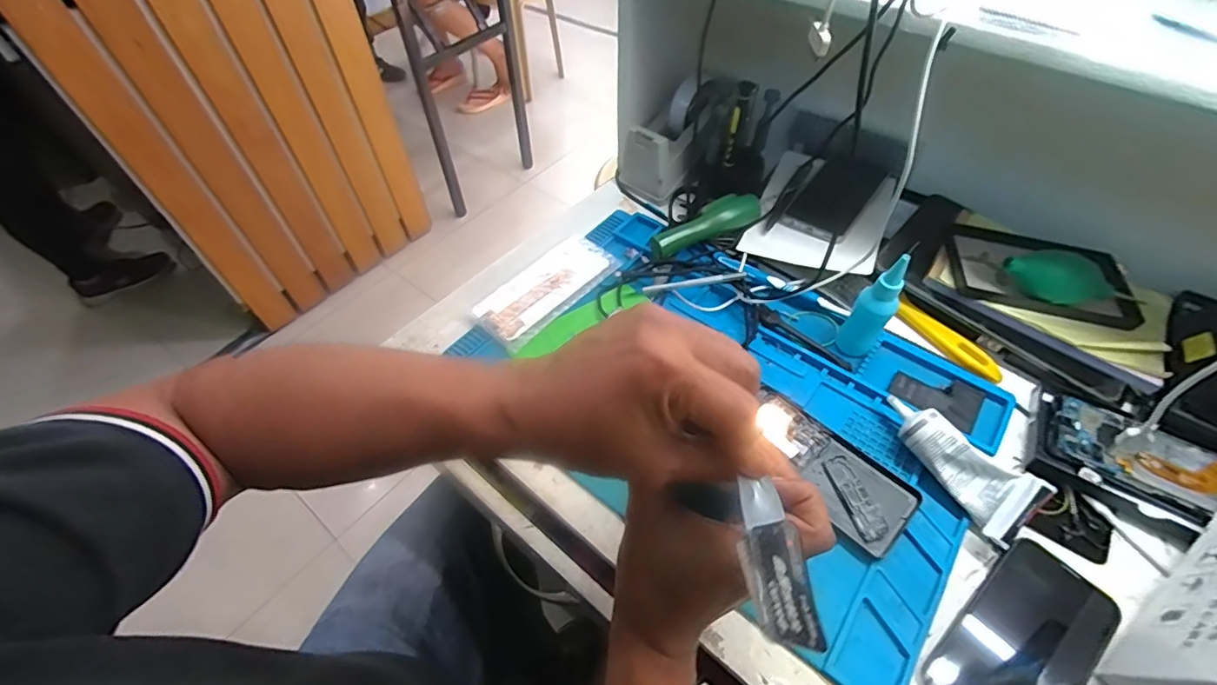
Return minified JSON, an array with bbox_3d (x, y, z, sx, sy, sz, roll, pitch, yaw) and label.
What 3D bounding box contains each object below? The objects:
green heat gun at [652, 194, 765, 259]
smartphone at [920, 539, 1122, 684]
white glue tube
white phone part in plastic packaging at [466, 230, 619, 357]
[{"bbox_3d":[0.117,-0.137,0.626,0.143,0.047,0.039,-19,54,-13],"label":"green heat gun"},{"bbox_3d":[0.300,0.217,0.373,0.150,0.008,0.075,-35,59,-22],"label":"smartphone"},{"bbox_3d":[0.292,0.101,0.440,0.049,0.043,0.130,-28,57,-19],"label":"white glue tube"},{"bbox_3d":[-0.070,-0.064,0.593,0.082,0.011,0.171,37,62,26],"label":"white phone part in plastic packaging"}]

